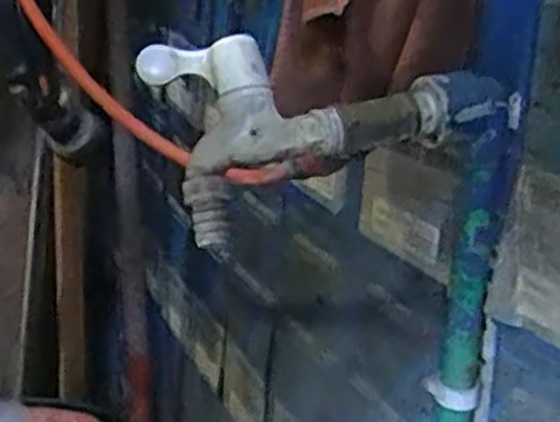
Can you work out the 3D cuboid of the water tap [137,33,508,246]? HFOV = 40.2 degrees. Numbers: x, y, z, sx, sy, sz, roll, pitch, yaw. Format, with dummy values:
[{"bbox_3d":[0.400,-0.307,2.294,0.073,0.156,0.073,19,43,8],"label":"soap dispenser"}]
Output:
[{"bbox_3d":[0.021,-0.045,0.407,0.176,0.079,0.095,-7,20,-29],"label":"water tap"}]

